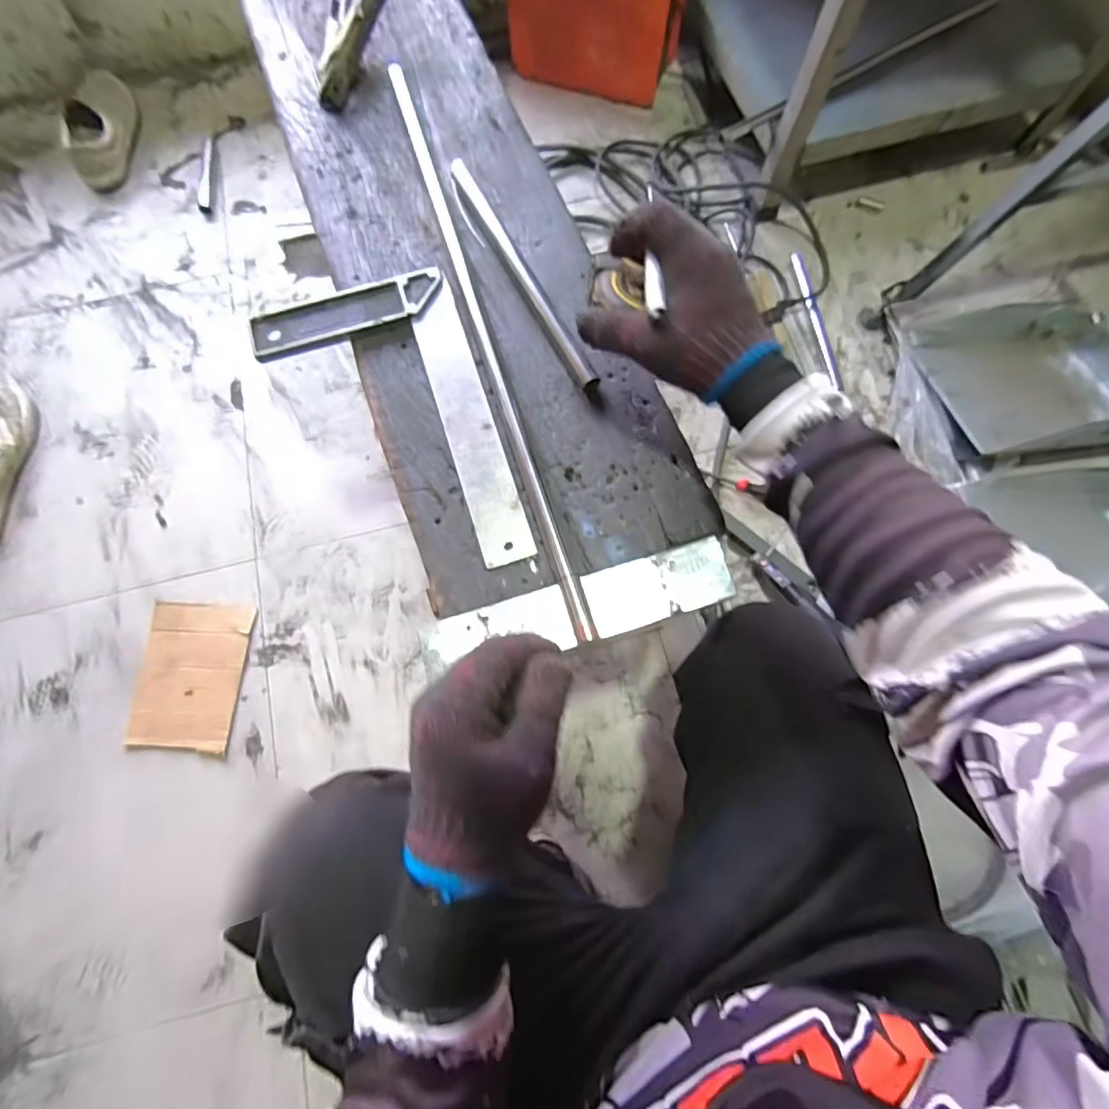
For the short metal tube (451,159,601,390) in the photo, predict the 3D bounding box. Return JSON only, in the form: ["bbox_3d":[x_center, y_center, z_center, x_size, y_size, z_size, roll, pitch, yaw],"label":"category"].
[{"bbox_3d":[-0.034,-0.270,0.493,0.017,0.016,0.280,-27,76,-7],"label":"short metal tube"}]

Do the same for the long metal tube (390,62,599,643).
[{"bbox_3d":[-0.072,-0.224,0.484,0.016,0.016,0.635,-17,75,-5],"label":"long metal tube"}]

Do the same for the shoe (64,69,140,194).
[{"bbox_3d":[-0.917,-0.883,1.045,0.109,0.086,0.287,-9,75,-3],"label":"shoe"}]

